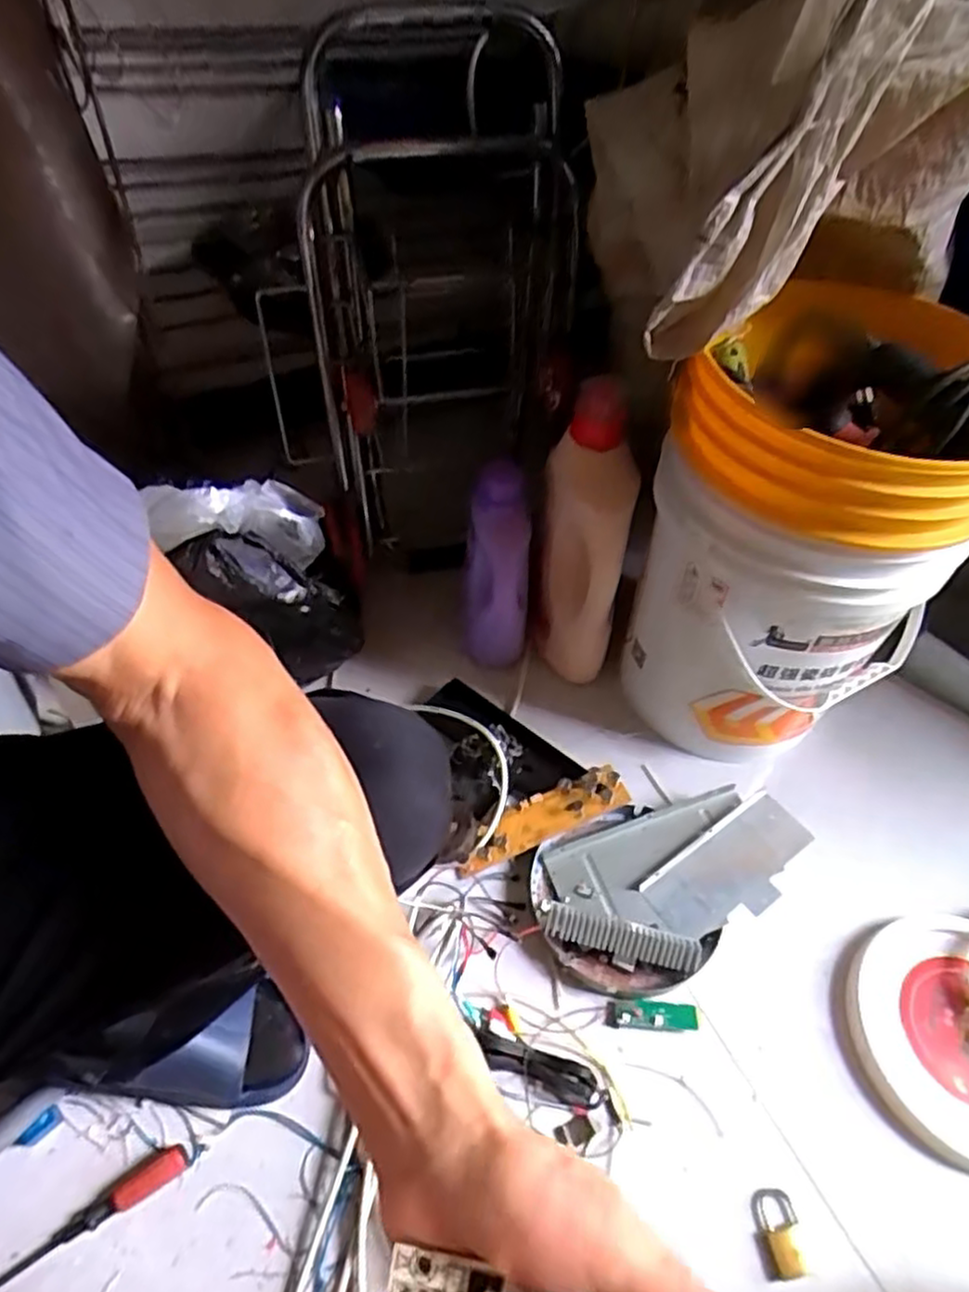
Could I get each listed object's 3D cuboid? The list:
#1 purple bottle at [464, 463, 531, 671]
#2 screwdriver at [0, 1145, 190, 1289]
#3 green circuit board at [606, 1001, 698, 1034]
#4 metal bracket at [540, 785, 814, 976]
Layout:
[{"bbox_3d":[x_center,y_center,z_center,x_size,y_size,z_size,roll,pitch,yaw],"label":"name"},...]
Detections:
[{"bbox_3d":[0.016,-0.092,0.957,0.076,0.258,0.098,1,49,-3],"label":"purple bottle"},{"bbox_3d":[-0.329,0.467,0.592,0.169,0.026,0.028,-25,55,-23],"label":"screwdriver"},{"bbox_3d":[0.165,0.366,0.719,0.088,0.009,0.025,5,49,0],"label":"green circuit board"},{"bbox_3d":[0.206,0.248,0.787,0.299,0.039,0.166,-16,52,-17],"label":"metal bracket"}]

